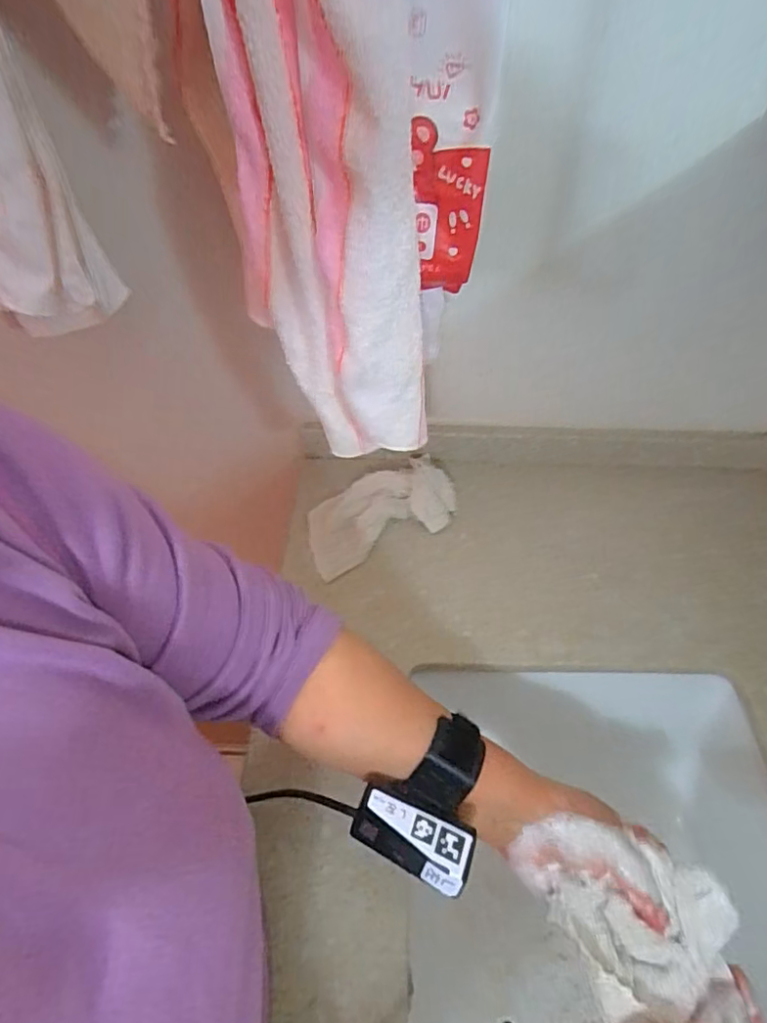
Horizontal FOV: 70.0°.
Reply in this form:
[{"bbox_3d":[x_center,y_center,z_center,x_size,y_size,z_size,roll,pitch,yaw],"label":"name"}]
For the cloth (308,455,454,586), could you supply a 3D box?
[{"bbox_3d":[-0.004,-0.003,0.602,0.180,0.034,0.097,-24,52,-20],"label":"cloth"}]

